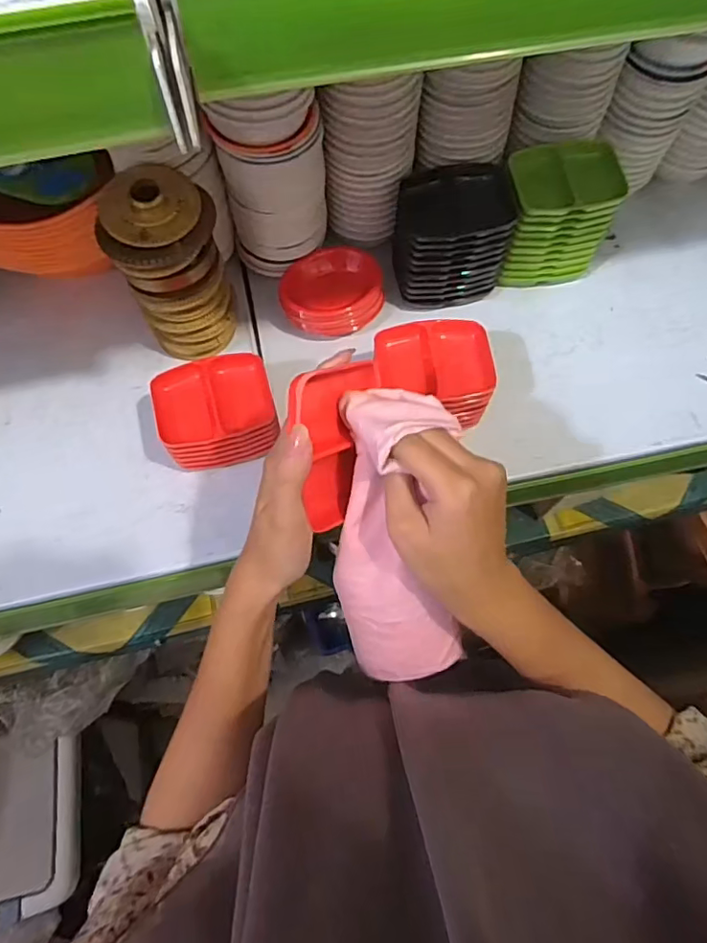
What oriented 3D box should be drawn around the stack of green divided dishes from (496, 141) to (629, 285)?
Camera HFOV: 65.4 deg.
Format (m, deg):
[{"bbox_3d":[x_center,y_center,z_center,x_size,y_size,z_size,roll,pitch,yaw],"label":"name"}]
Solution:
[{"bbox_3d":[0.193,-0.243,0.540,0.092,0.120,0.066,-6,69,-3],"label":"stack of green divided dishes"}]

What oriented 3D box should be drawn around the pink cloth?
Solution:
[{"bbox_3d":[0.028,0.050,0.353,0.077,0.047,0.191,-5,108,-2],"label":"pink cloth"}]

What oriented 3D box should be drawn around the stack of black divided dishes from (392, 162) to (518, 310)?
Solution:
[{"bbox_3d":[0.092,-0.229,0.536,0.107,0.101,0.094,-2,69,-2],"label":"stack of black divided dishes"}]

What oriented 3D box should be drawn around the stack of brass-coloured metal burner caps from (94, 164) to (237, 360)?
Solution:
[{"bbox_3d":[-0.154,-0.173,0.485,0.084,0.160,0.073,-18,71,-8],"label":"stack of brass-coloured metal burner caps"}]

